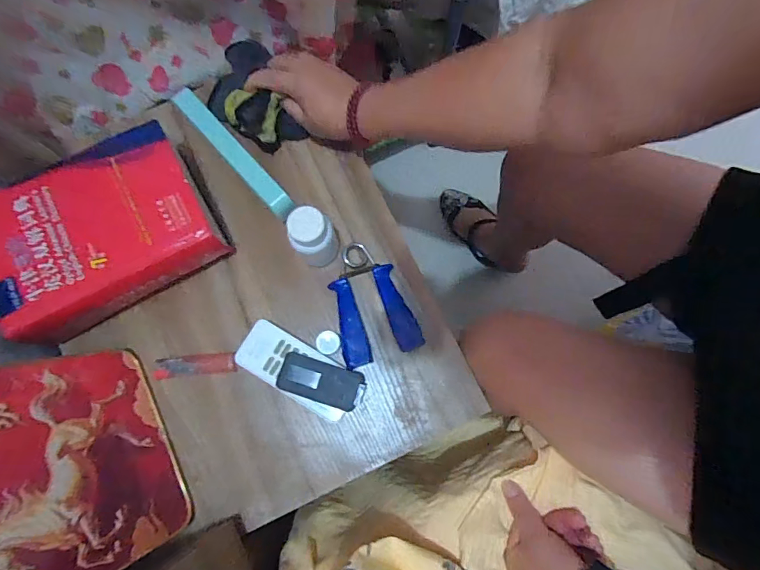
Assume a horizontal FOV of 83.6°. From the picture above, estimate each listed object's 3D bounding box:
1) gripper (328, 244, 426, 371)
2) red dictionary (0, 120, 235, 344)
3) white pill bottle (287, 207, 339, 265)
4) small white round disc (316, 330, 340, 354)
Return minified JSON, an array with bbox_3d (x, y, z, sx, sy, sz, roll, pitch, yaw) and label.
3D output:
[{"bbox_3d":[-0.012,0.017,0.474,0.086,0.023,0.130,-17,79,-2],"label":"gripper"},{"bbox_3d":[-0.290,-0.051,0.457,0.215,0.079,0.158,-31,79,-5],"label":"red dictionary"},{"bbox_3d":[-0.071,-0.049,0.446,0.048,0.076,0.041,-32,80,-5],"label":"white pill bottle"},{"bbox_3d":[-0.057,0.063,0.467,0.026,0.007,0.026,0,79,1],"label":"small white round disc"}]

